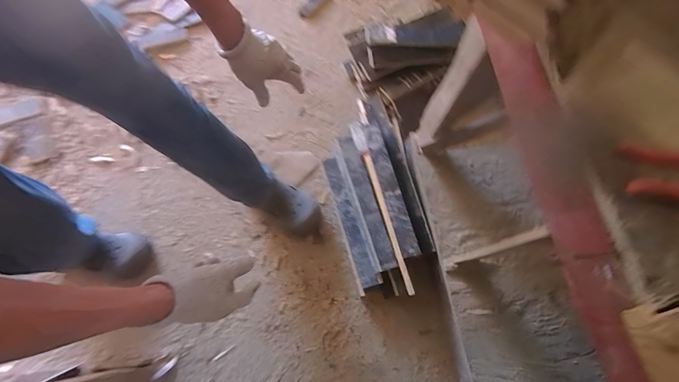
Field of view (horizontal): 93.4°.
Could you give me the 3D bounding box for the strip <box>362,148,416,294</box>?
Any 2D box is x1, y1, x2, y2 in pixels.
[{"bbox_3d":[0.120,0.071,0.810,0.018,0.017,0.376,-15,72,-5],"label":"strip"}]

